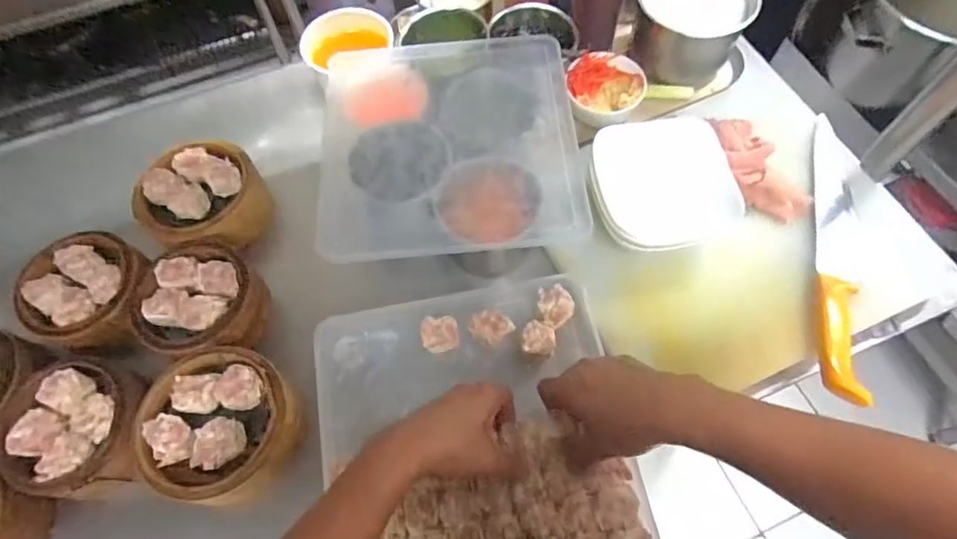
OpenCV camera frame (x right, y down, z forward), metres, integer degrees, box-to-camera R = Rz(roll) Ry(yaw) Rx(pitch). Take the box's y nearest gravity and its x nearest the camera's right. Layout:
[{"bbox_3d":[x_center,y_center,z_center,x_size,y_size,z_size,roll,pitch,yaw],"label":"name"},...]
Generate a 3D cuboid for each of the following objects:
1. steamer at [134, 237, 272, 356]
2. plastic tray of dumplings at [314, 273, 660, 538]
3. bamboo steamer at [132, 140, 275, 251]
[{"bbox_3d":[-0.304,0.036,0.585,0.117,0.068,0.121,4,64,5],"label":"steamer"},{"bbox_3d":[-0.005,0.158,0.537,0.290,0.060,0.303,-13,64,-4],"label":"plastic tray of dumplings"},{"bbox_3d":[-0.332,-0.085,0.653,0.123,0.076,0.138,14,65,9],"label":"bamboo steamer"}]

